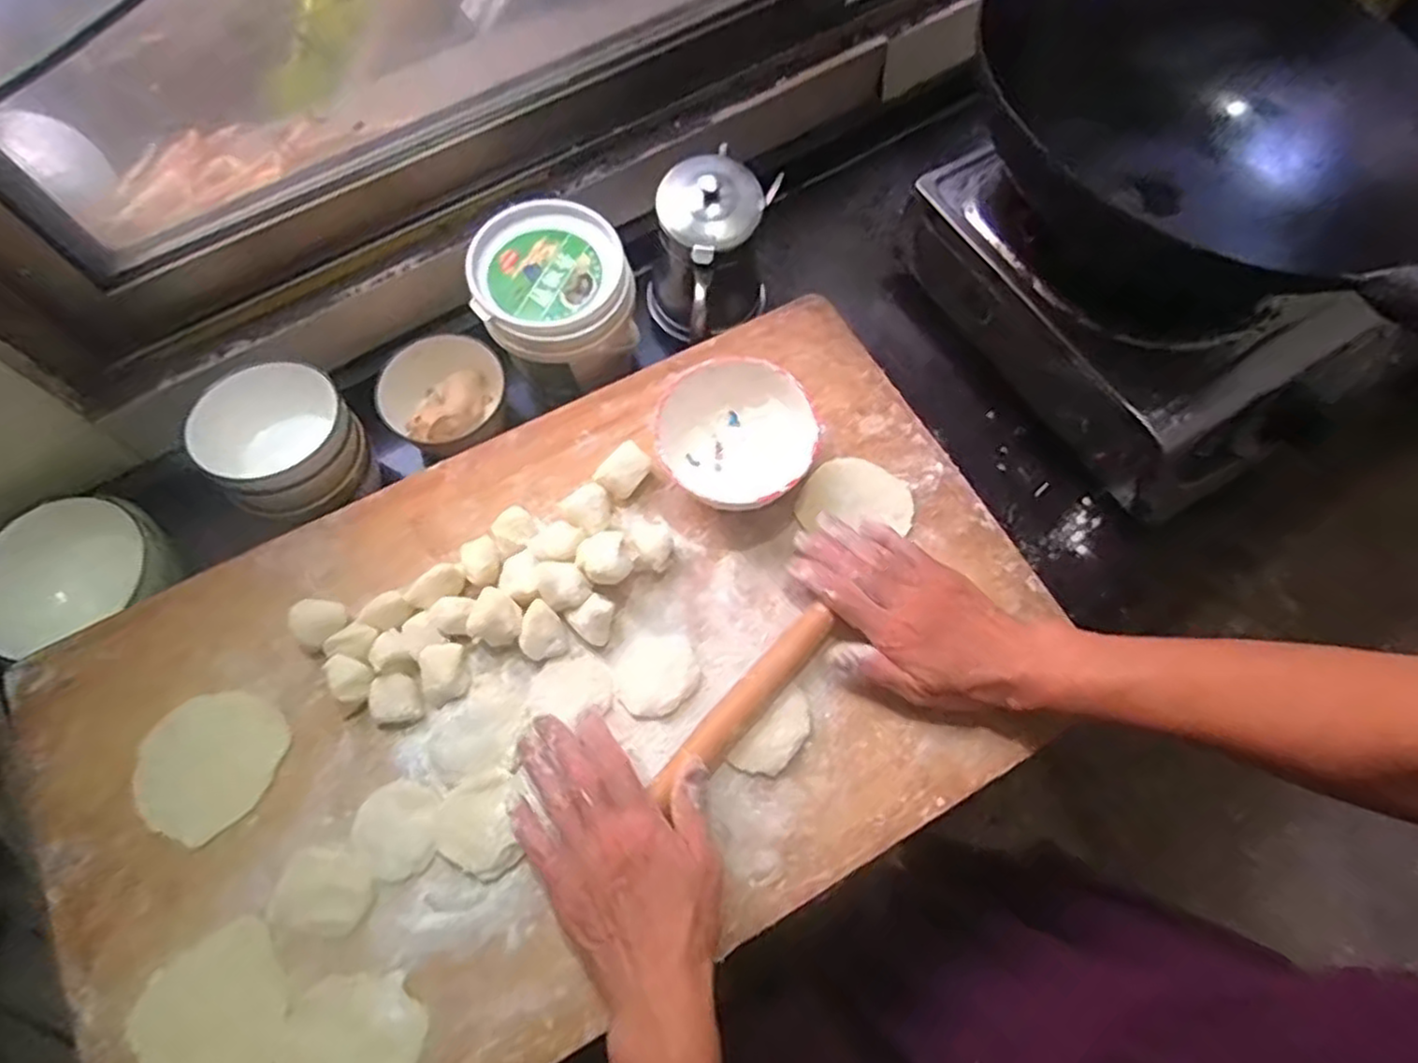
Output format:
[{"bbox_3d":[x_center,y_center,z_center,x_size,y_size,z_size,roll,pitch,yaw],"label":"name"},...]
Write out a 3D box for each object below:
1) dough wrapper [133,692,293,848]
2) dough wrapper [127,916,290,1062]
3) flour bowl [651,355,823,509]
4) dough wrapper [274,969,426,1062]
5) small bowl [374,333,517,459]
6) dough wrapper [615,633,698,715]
[{"bbox_3d":[-0.332,0.151,0.478,0.088,0.004,0.091,0,65,0],"label":"dough wrapper"},{"bbox_3d":[-0.290,0.285,0.417,0.085,0.004,0.084,-28,71,-9],"label":"dough wrapper"},{"bbox_3d":[0.020,-0.068,0.533,0.116,0.054,0.109,0,69,1],"label":"flour bowl"},{"bbox_3d":[-0.208,0.299,0.411,0.077,0.004,0.080,8,69,4],"label":"dough wrapper"},{"bbox_3d":[-0.235,-0.122,0.655,0.110,0.063,0.105,0,68,0],"label":"small bowl"},{"bbox_3d":[-0.036,0.098,0.493,0.056,0.004,0.053,0,69,1],"label":"dough wrapper"}]

